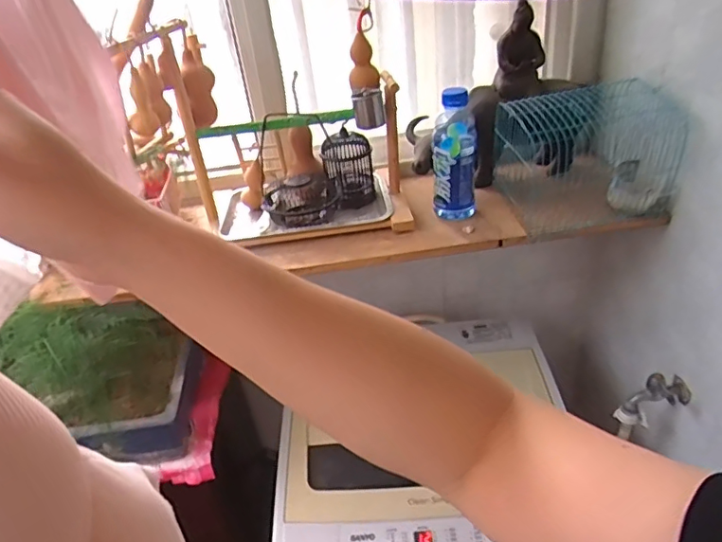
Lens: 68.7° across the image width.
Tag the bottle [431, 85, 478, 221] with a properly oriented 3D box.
[{"bbox_3d":[0.151,-0.192,0.846,0.072,0.194,0.063,0,35,3],"label":"bottle"}]

